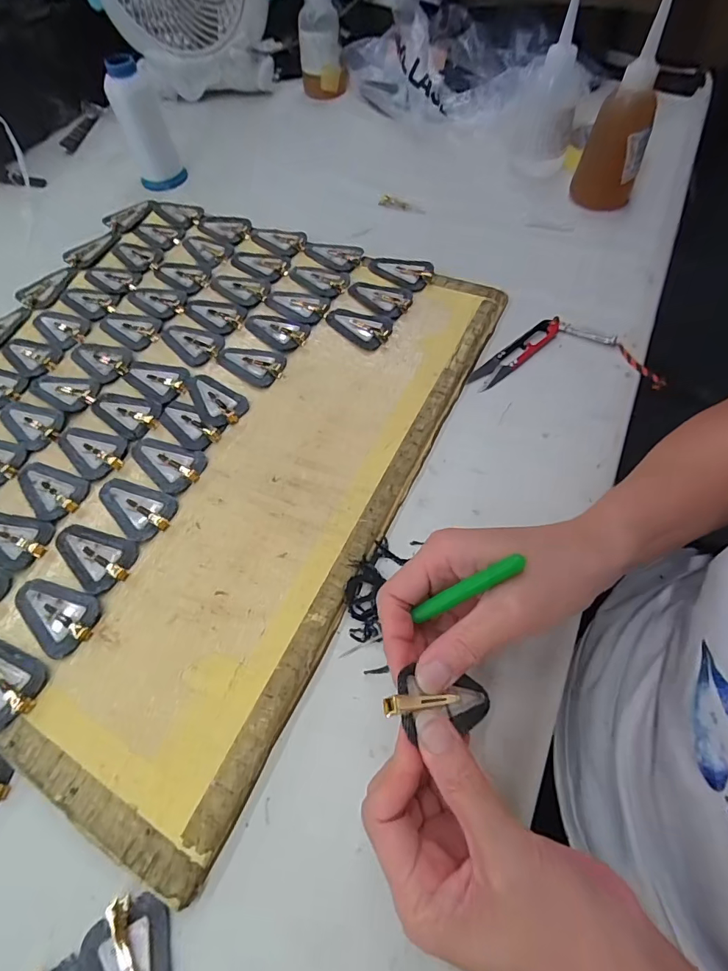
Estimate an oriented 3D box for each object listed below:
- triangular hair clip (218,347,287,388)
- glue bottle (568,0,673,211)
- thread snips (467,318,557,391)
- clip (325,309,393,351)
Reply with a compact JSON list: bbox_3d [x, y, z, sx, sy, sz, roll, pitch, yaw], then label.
[{"bbox_3d":[-0.105,-0.114,0.412,0.064,0.008,0.038,21,63,12],"label":"triangular hair clip"},{"bbox_3d":[0.276,-0.384,0.469,0.063,0.166,0.060,25,64,15],"label":"glue bottle"},{"bbox_3d":[0.139,-0.121,0.410,0.110,0.007,0.023,-38,66,-18],"label":"thread snips"},{"bbox_3d":[-0.007,-0.152,0.426,0.067,0.008,0.039,19,63,12],"label":"clip"}]

